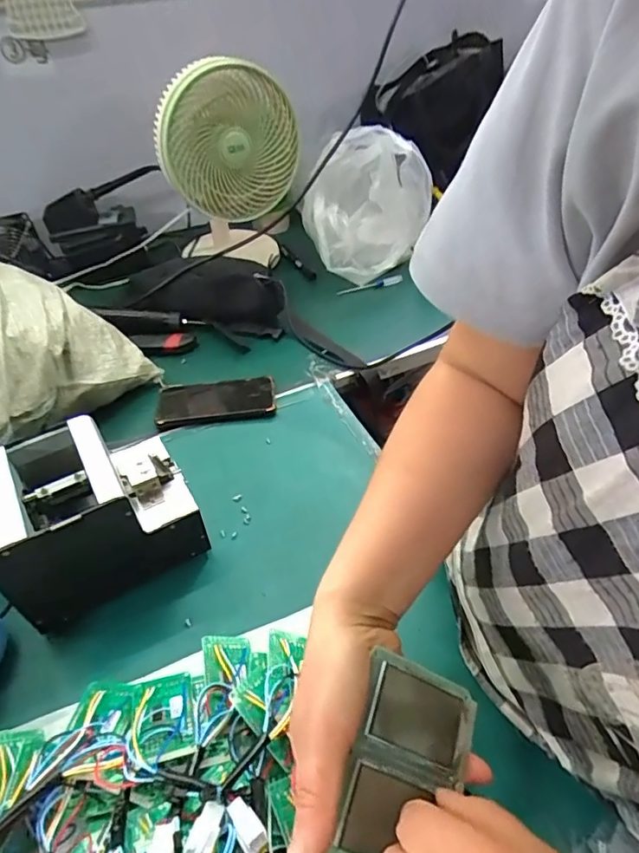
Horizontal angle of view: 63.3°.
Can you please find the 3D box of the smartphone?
[{"bbox_3d":[-0.151,-0.039,0.752,0.167,0.009,0.083,-4,45,-3],"label":"smartphone"}]

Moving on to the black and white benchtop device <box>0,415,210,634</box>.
[{"bbox_3d":[-0.230,0.090,0.531,0.189,0.144,0.134,-22,49,-19],"label":"black and white benchtop device"}]

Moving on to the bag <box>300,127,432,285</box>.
[{"bbox_3d":[0.075,-0.405,0.945,0.223,0.214,0.165,13,47,15],"label":"bag"}]

